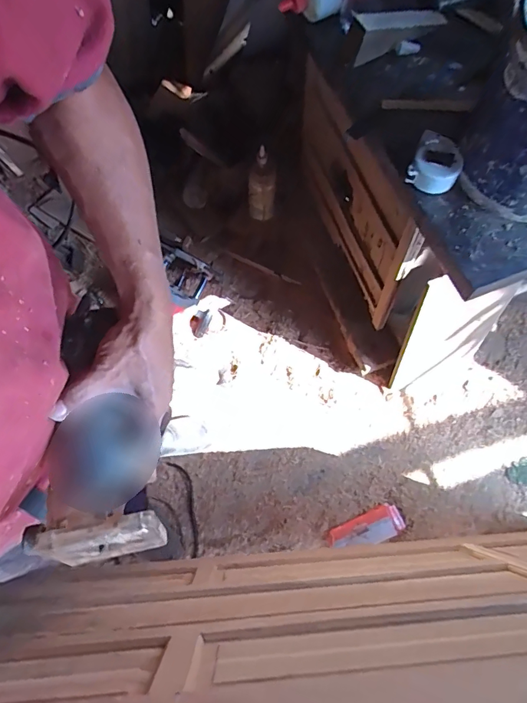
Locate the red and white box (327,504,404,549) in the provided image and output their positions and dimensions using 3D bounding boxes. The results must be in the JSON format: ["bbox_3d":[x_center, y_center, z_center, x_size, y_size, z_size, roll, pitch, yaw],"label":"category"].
[{"bbox_3d":[0.274,0.481,1.186,0.204,0.028,0.079,-23,71,-10],"label":"red and white box"}]

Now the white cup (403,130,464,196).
[{"bbox_3d":[0.215,-0.234,0.552,0.058,0.038,0.060,25,70,8],"label":"white cup"}]

